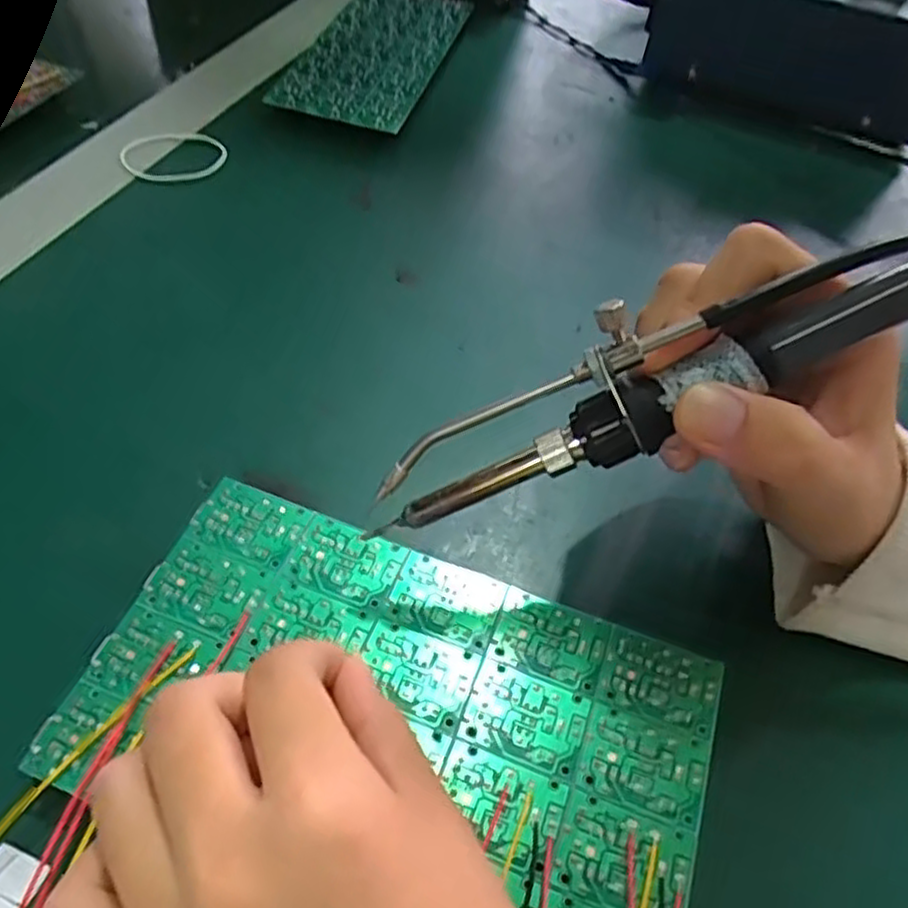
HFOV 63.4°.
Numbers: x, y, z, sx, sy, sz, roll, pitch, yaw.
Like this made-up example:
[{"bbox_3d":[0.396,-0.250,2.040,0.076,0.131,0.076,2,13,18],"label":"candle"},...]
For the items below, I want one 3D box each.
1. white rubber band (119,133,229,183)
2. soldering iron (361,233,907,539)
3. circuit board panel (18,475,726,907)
[{"bbox_3d":[-0.146,-0.155,0.383,0.052,0.005,0.042,15,53,5],"label":"white rubber band"},{"bbox_3d":[0.067,-0.028,0.184,0.198,0.029,0.024,-23,54,12],"label":"soldering iron"},{"bbox_3d":[-0.016,0.073,0.212,0.173,0.004,0.102,22,54,11],"label":"circuit board panel"}]

